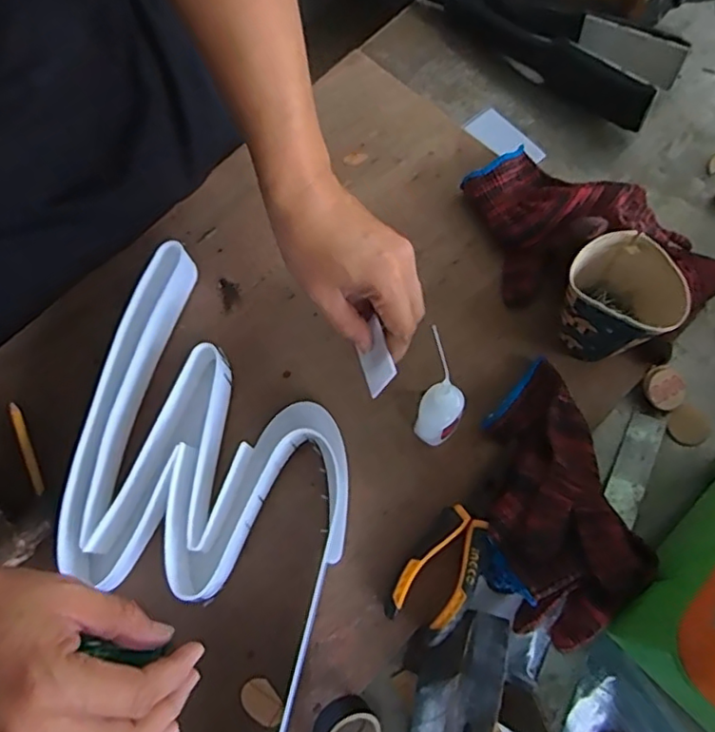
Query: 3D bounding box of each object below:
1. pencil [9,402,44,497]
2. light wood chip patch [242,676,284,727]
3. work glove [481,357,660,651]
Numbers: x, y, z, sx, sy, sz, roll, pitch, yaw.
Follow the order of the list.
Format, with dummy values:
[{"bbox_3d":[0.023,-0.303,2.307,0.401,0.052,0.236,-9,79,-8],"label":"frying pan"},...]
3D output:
[{"bbox_3d":[-0.274,0.068,0.491,0.008,0.004,0.083,-25,74,-7],"label":"pencil"},{"bbox_3d":[-0.069,0.244,0.431,0.023,0.009,0.034,-38,76,-10],"label":"light wood chip patch"},{"bbox_3d":[0.140,0.096,0.442,0.100,0.067,0.203,-10,72,-2],"label":"work glove"}]

